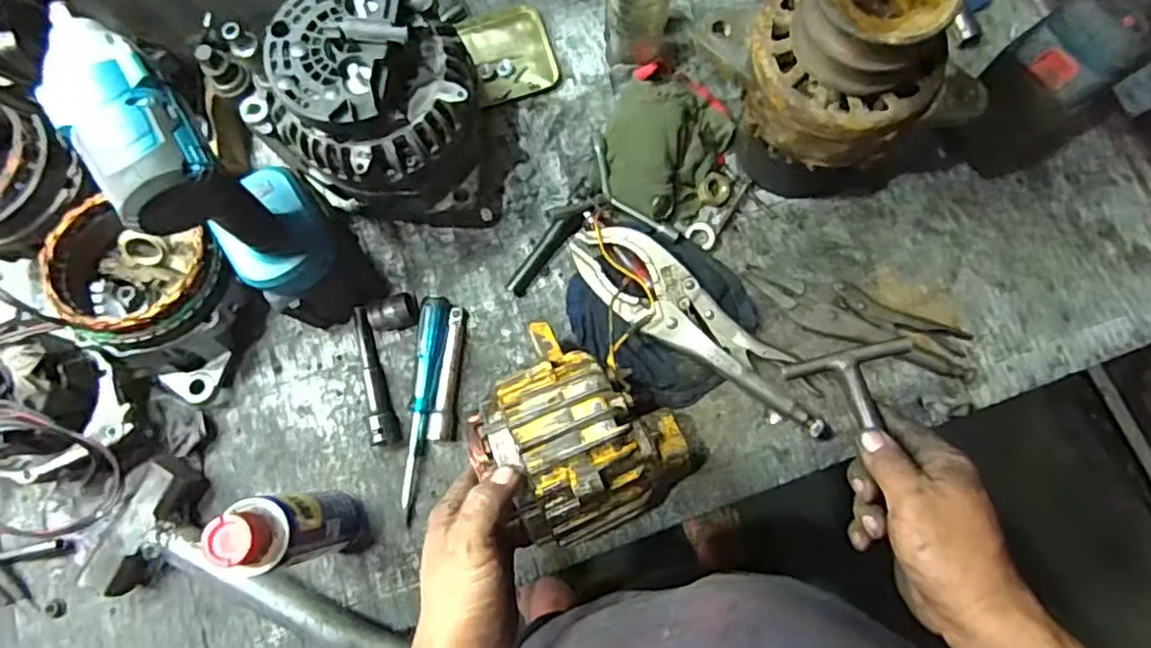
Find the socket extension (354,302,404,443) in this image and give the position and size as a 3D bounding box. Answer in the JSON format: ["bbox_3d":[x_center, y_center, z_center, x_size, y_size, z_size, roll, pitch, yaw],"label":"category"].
[{"bbox_3d":[-0.183,0.046,0.596,0.022,0.020,0.126,-16,77,-3],"label":"socket extension"}]

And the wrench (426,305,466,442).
[{"bbox_3d":[-0.115,0.044,0.593,0.022,0.014,0.119,2,77,2],"label":"wrench"}]

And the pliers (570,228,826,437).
[{"bbox_3d":[0.108,0.006,0.578,0.264,0.046,0.072,38,80,9],"label":"pliers"}]

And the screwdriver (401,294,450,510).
[{"bbox_3d":[-0.134,0.064,0.585,0.025,0.025,0.178,5,77,2],"label":"screwdriver"}]

